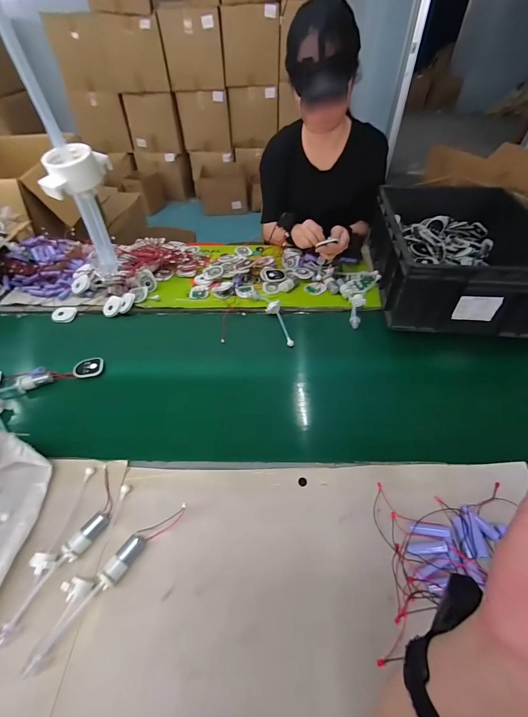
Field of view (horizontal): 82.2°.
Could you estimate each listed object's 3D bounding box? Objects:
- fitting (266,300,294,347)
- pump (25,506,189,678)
[{"bbox_3d":[0.037,-0.087,0.739,0.036,0.026,0.145,-11,49,-7],"label":"fitting"},{"bbox_3d":[-0.208,0.283,0.404,0.040,0.032,0.230,34,58,27],"label":"pump"}]

